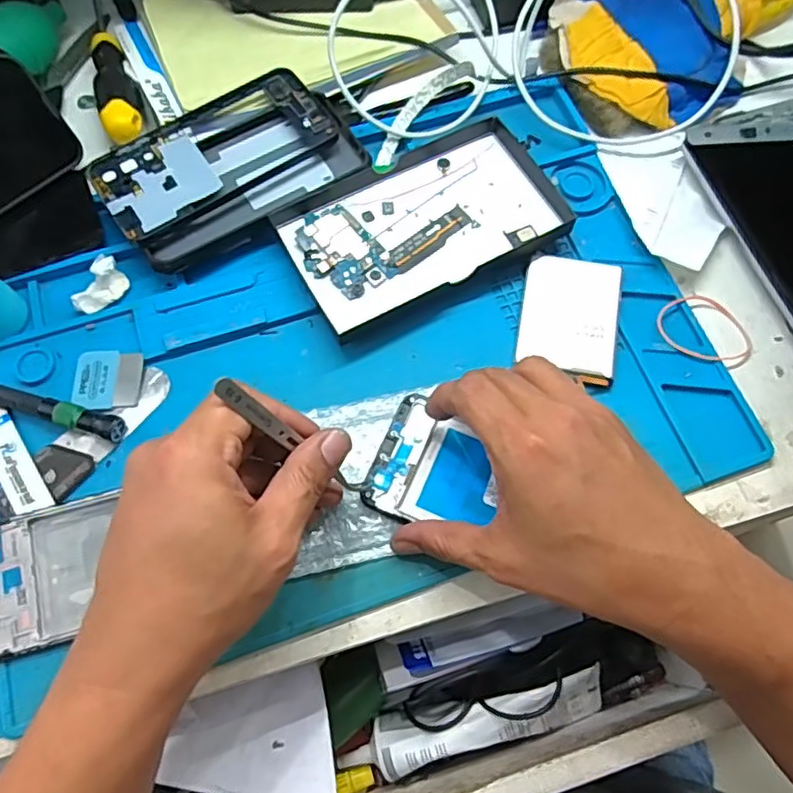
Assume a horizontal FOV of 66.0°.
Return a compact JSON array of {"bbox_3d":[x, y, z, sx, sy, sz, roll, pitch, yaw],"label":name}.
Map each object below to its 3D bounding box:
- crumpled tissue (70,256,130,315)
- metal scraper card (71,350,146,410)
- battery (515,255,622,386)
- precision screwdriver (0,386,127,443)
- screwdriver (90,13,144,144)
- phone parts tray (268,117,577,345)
[{"bbox_3d":[-0.191,-0.071,0.393,0.020,0.015,0.038,28,71,10],"label":"crumpled tissue"},{"bbox_3d":[-0.178,-0.011,0.377,0.040,0.004,0.040,-5,66,-7],"label":"metal scraper card"},{"bbox_3d":[0.112,-0.052,0.392,0.061,0.007,0.085,10,69,4],"label":"battery"},{"bbox_3d":[-0.224,0.003,0.366,0.128,0.015,0.014,16,70,6],"label":"precision screwdriver"},{"bbox_3d":[-0.211,-0.247,0.452,0.028,0.024,0.144,-16,70,-6],"label":"screwdriver"},{"bbox_3d":[0.017,-0.118,0.411,0.177,0.016,0.107,-28,72,-11],"label":"phone parts tray"}]

